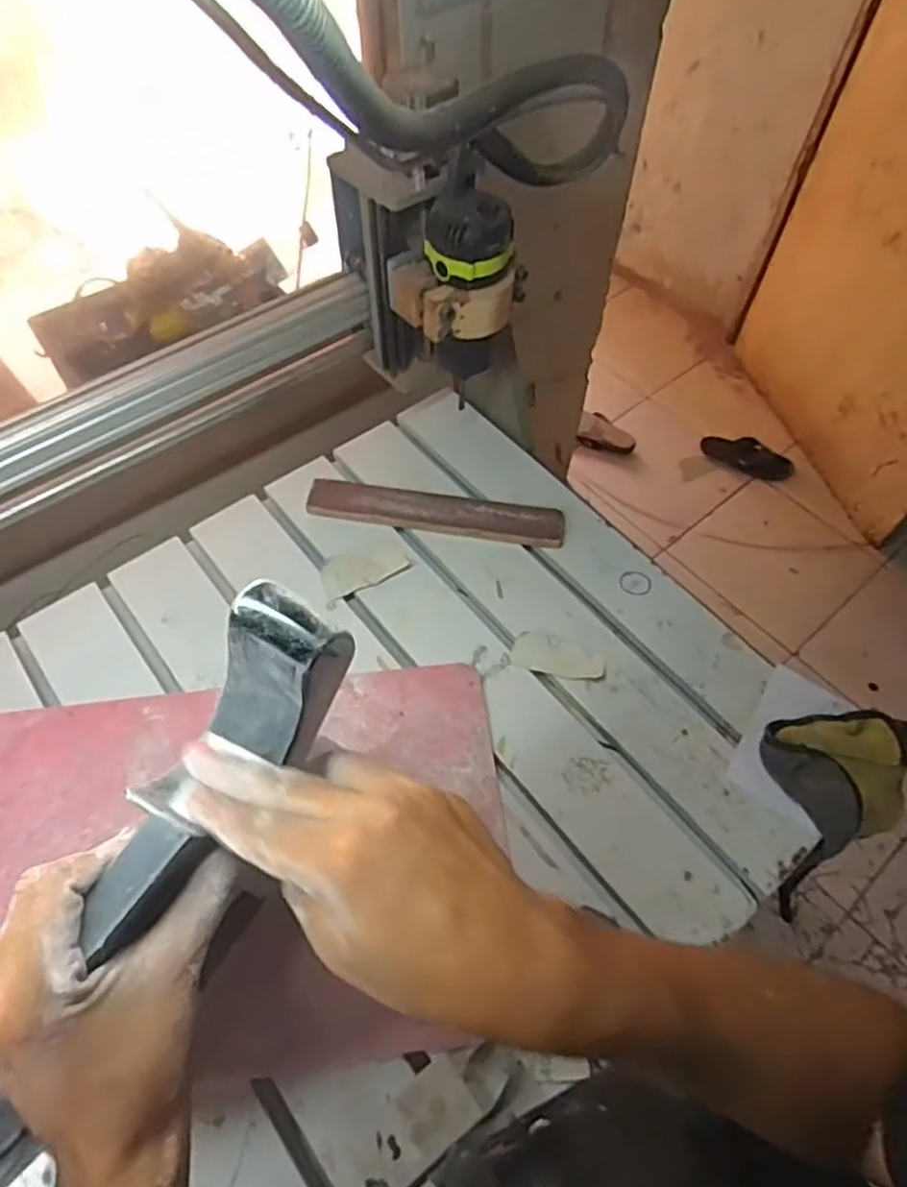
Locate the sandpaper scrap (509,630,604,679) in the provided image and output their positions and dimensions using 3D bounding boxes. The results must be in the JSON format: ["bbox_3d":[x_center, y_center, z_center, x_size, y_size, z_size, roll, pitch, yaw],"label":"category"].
[{"bbox_3d":[0.112,0.065,0.748,0.099,0.013,0.043,15,58,8],"label":"sandpaper scrap"}]

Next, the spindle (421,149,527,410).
[{"bbox_3d":[0.018,-0.298,0.704,0.085,0.197,0.101,16,59,8],"label":"spindle"}]

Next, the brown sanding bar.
[{"bbox_3d":[-0.021,-0.097,0.841,0.302,0.034,0.048,8,57,4],"label":"brown sanding bar"}]

